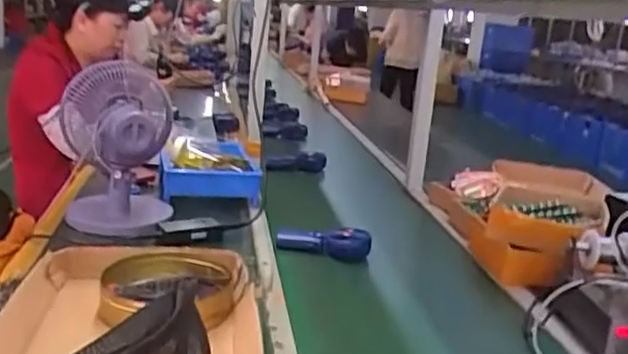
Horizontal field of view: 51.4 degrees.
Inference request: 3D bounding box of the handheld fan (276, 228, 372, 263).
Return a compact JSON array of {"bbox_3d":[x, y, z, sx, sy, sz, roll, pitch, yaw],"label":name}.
[{"bbox_3d":[0.025,0.125,1.250,0.178,0.059,0.059,4,15,1],"label":"handheld fan"}]

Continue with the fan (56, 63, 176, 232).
[{"bbox_3d":[-0.370,-0.051,1.229,0.202,0.266,0.203,0,16,-16],"label":"fan"}]

